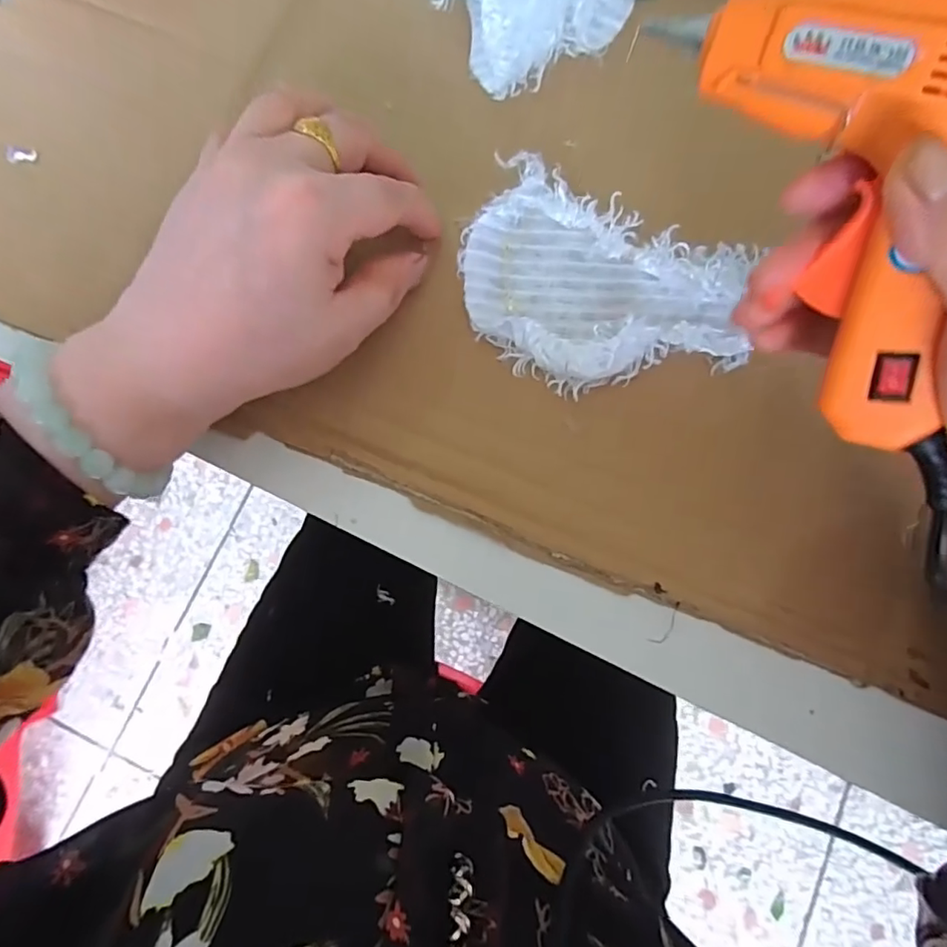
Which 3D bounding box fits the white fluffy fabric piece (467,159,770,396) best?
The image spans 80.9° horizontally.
[{"bbox_3d":[0.055,-0.076,0.236,0.121,0.012,0.081,22,85,5],"label":"white fluffy fabric piece"}]

